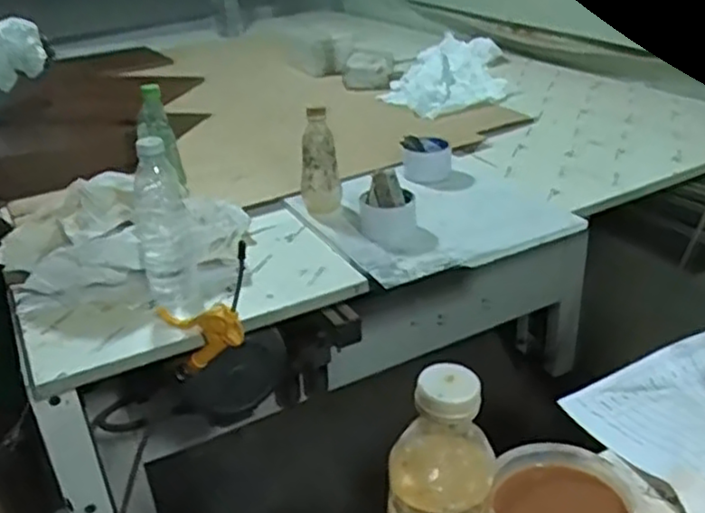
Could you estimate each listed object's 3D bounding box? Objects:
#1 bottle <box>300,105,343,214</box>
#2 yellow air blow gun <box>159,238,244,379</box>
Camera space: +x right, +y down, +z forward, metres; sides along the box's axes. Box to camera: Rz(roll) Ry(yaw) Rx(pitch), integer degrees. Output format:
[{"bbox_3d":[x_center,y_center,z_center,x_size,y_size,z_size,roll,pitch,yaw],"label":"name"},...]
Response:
[{"bbox_3d":[-0.052,-0.142,1.124,0.057,0.171,0.051,-4,29,2],"label":"bottle"},{"bbox_3d":[-0.178,0.076,0.859,0.099,0.228,0.026,44,40,-1],"label":"yellow air blow gun"}]

